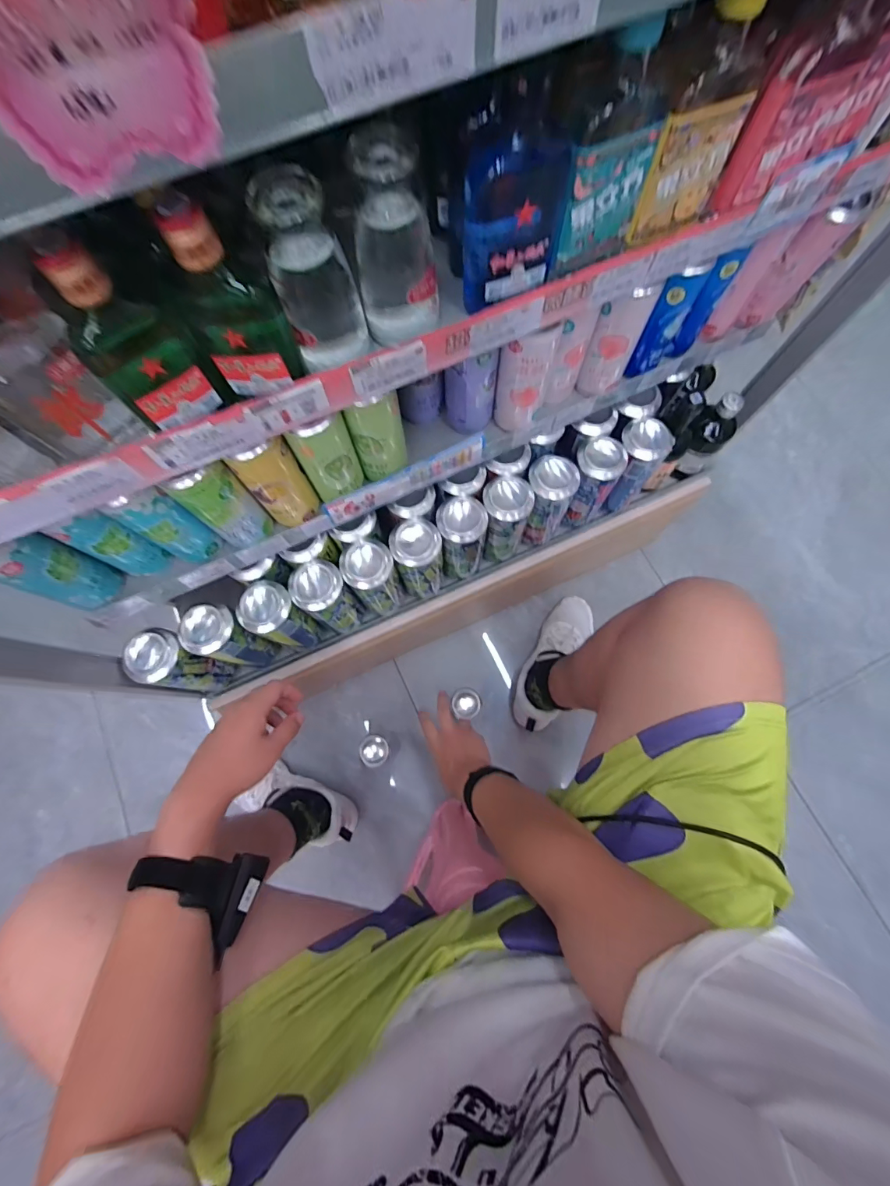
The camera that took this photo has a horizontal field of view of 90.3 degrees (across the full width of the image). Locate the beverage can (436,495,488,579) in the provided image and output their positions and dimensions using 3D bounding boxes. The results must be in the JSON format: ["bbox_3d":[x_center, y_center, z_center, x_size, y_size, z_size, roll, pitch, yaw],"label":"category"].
[{"bbox_3d":[0.022,-0.078,0.617,0.060,0.164,0.065,0,75,1],"label":"beverage can"}]

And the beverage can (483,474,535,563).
[{"bbox_3d":[0.083,-0.103,0.630,0.065,0.160,0.070,0,75,1],"label":"beverage can"}]

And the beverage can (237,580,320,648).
[{"bbox_3d":[-0.215,0.035,0.590,0.062,0.163,0.062,0,75,1],"label":"beverage can"}]

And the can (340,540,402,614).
[{"bbox_3d":[-0.095,-0.017,0.603,0.066,0.173,0.064,0,75,1],"label":"can"}]

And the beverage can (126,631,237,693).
[{"bbox_3d":[-0.345,0.097,0.590,0.058,0.160,0.057,0,75,1],"label":"beverage can"}]

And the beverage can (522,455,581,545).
[{"bbox_3d":[0.140,-0.126,0.635,0.061,0.162,0.056,0,75,1],"label":"beverage can"}]

